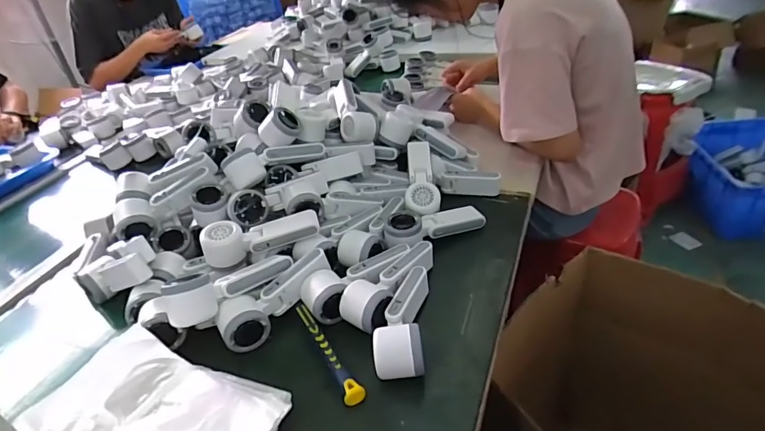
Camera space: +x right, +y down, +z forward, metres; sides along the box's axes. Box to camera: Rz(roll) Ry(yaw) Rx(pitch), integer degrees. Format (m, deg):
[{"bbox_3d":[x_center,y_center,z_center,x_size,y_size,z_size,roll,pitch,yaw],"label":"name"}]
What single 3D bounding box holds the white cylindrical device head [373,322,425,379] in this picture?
[{"bbox_3d":[0.019,0.161,0.529,0.055,0.056,0.052,-6,38,1],"label":"white cylindrical device head"}]

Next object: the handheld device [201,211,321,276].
[{"bbox_3d":[-0.176,0.034,0.676,0.170,0.063,0.047,-15,39,-11],"label":"handheld device"}]

